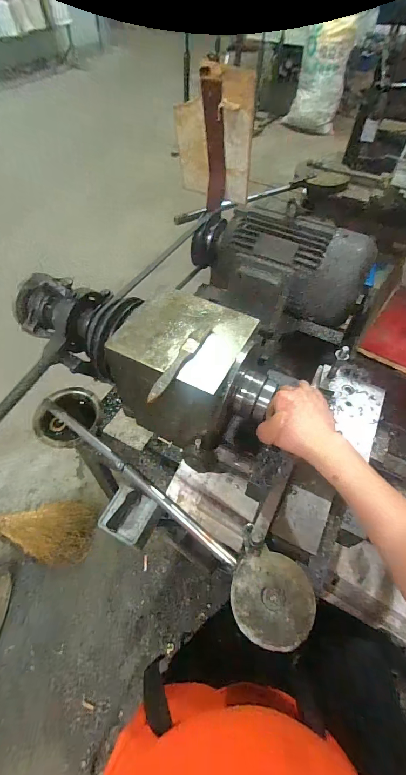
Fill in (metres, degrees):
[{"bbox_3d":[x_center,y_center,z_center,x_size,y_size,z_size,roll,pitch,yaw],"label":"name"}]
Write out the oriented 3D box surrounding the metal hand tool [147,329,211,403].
[{"bbox_3d":[-0.033,-0.035,0.446,0.020,0.009,0.143,27,58,16],"label":"metal hand tool"}]

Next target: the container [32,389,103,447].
[{"bbox_3d":[-0.270,0.064,0.687,0.122,0.049,0.129,1,54,-2],"label":"container"}]

